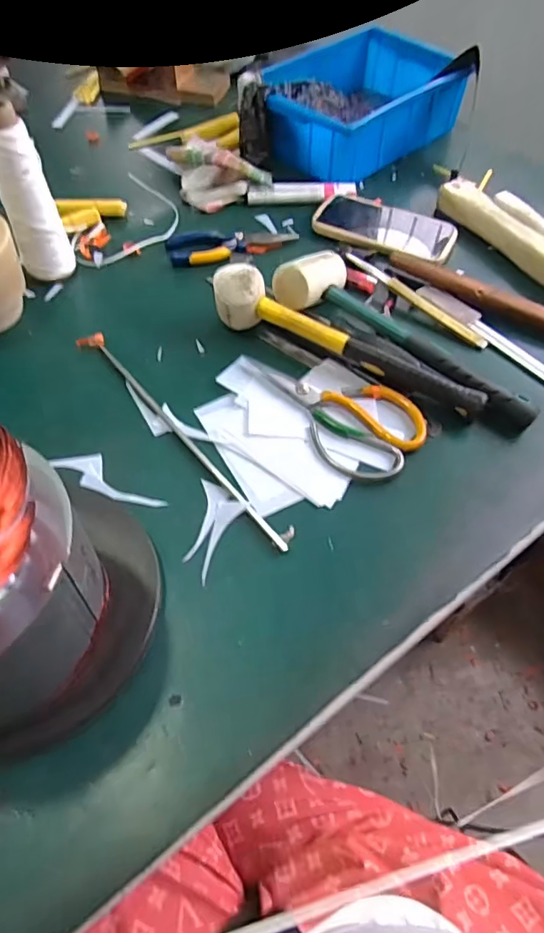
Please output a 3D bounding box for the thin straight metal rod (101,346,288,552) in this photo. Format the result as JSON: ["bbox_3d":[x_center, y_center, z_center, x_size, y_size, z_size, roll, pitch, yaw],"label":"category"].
[{"bbox_3d":[-0.080,-0.027,0.485,0.007,0.008,0.286,-34,64,-20],"label":"thin straight metal rod"}]

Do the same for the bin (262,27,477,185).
[{"bbox_3d":[0.124,-0.526,0.774,0.291,0.077,0.200,-39,65,-24],"label":"bin"}]

